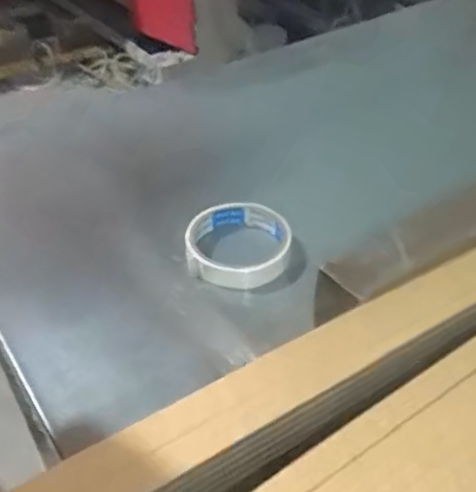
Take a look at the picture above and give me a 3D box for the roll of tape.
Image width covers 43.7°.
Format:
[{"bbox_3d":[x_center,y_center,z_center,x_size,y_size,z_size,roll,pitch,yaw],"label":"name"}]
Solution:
[{"bbox_3d":[0.000,-0.004,0.496,0.085,0.025,0.091,0,41,0],"label":"roll of tape"}]

